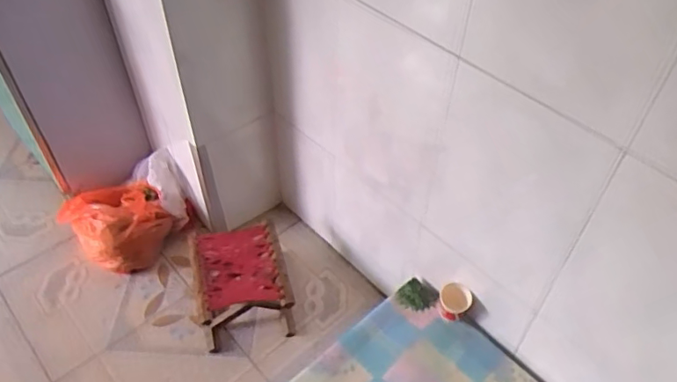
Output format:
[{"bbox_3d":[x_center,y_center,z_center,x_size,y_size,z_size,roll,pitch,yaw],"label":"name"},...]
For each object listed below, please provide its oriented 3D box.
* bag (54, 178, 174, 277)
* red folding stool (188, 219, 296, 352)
[{"bbox_3d":[-0.656,0.095,1.683,0.244,0.156,0.310,-36,57,-28],"label":"bag"},{"bbox_3d":[-0.261,0.245,1.518,0.236,0.163,0.280,-12,49,-11],"label":"red folding stool"}]

